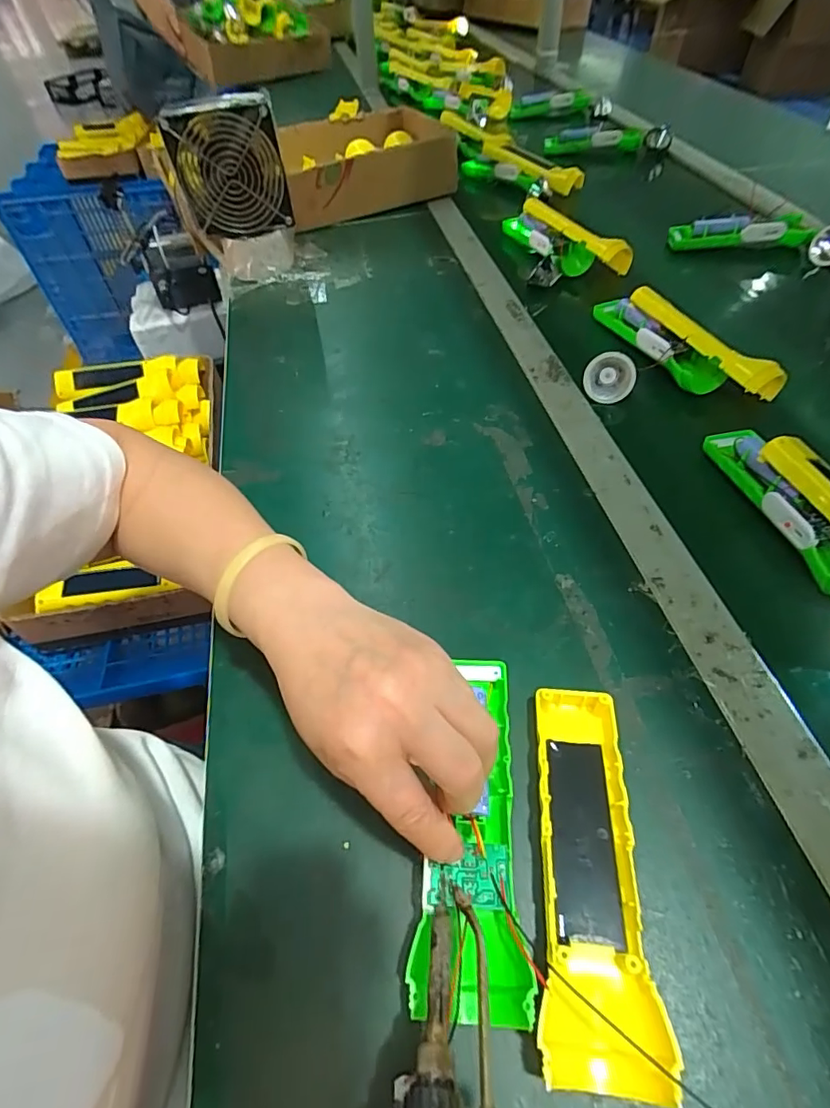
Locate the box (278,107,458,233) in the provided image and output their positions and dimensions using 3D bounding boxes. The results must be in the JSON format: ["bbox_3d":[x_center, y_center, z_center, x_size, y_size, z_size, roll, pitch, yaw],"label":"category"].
[{"bbox_3d":[-0.078,-0.609,0.812,0.239,0.079,0.225,-12,52,-5],"label":"box"}]

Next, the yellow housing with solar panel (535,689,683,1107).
[{"bbox_3d":[0.082,0.147,0.252,0.047,0.024,0.162,2,52,6],"label":"yellow housing with solar panel"}]

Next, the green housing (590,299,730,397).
[{"bbox_3d":[0.234,-0.214,0.521,0.037,0.030,0.164,-24,54,-14],"label":"green housing"}]

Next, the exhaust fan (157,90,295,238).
[{"bbox_3d":[-0.213,-0.445,0.602,0.119,0.123,0.033,-19,54,-2],"label":"exhaust fan"}]

